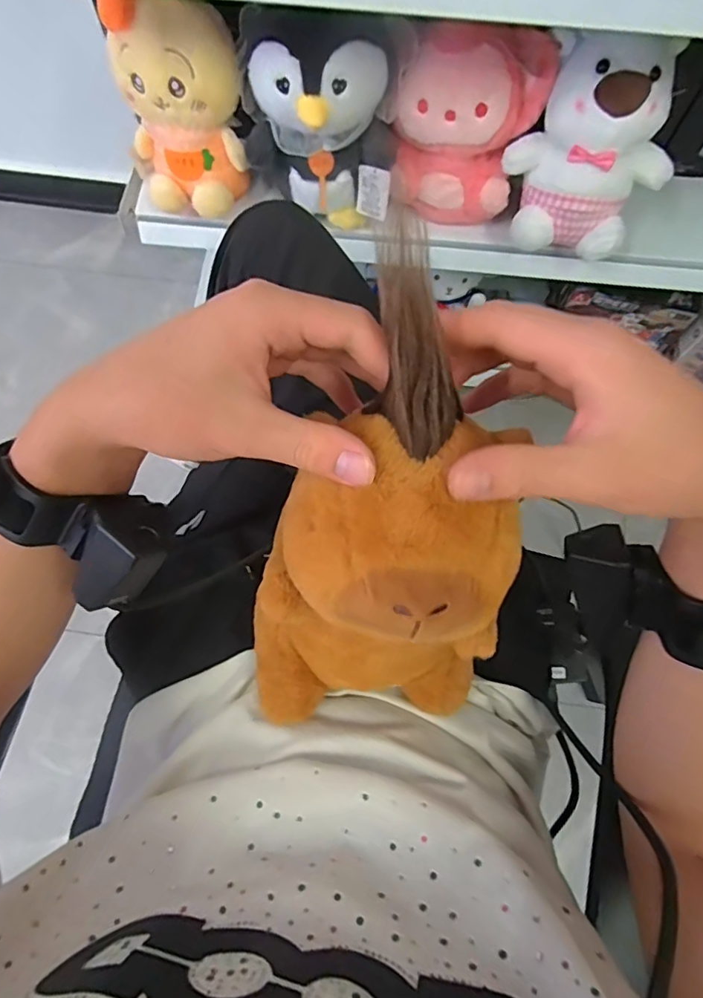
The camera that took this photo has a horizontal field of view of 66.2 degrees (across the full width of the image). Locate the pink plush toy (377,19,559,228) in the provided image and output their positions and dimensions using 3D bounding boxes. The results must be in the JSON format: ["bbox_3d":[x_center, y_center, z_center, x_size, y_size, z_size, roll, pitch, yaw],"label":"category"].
[{"bbox_3d":[0.128,-0.443,0.652,0.177,0.181,0.088,16,75,4],"label":"pink plush toy"}]

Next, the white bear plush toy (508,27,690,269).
[{"bbox_3d":[0.276,-0.385,0.614,0.156,0.184,0.114,31,77,8],"label":"white bear plush toy"}]

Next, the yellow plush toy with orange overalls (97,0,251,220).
[{"bbox_3d":[-0.203,-0.470,0.646,0.148,0.216,0.105,2,57,0],"label":"yellow plush toy with orange overalls"}]

